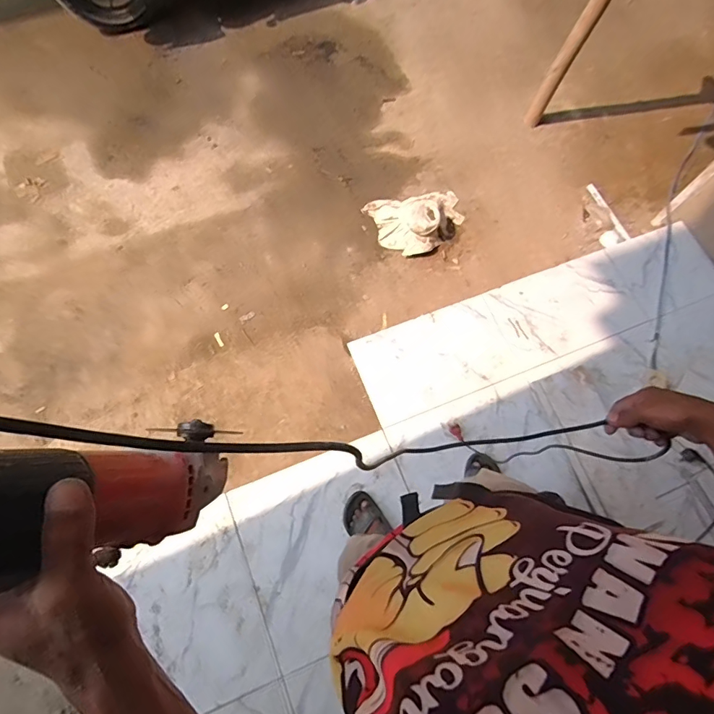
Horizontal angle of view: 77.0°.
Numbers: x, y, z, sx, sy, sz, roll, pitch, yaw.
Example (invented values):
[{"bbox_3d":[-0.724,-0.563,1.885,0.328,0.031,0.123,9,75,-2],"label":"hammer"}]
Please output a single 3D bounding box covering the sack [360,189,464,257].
[{"bbox_3d":[0.257,-0.576,1.849,0.409,0.131,0.284,-9,73,-5],"label":"sack"}]

